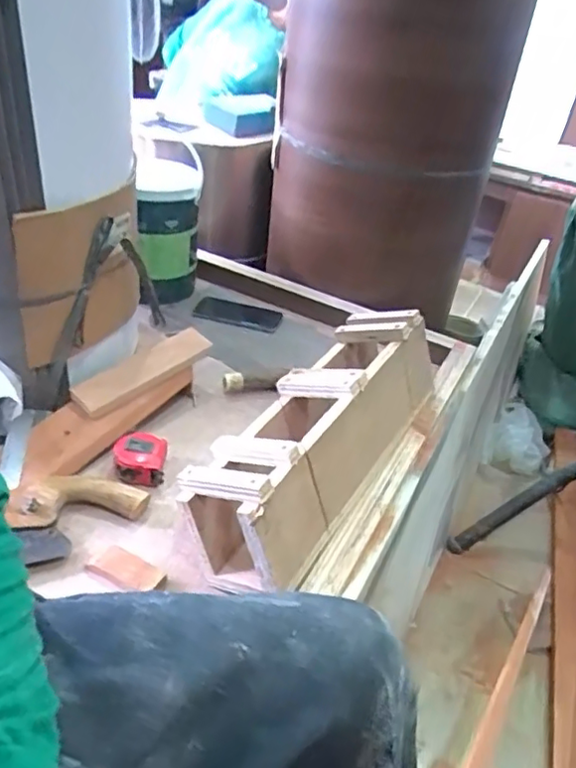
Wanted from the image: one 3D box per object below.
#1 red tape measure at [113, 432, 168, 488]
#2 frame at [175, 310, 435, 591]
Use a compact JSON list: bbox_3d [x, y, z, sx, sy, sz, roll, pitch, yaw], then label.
[{"bbox_3d":[-0.189,0.098,0.779,0.065,0.044,0.063,4,36,-6],"label":"red tape measure"},{"bbox_3d":[0.059,0.062,0.775,0.109,0.166,0.463,-1,28,36],"label":"frame"}]

